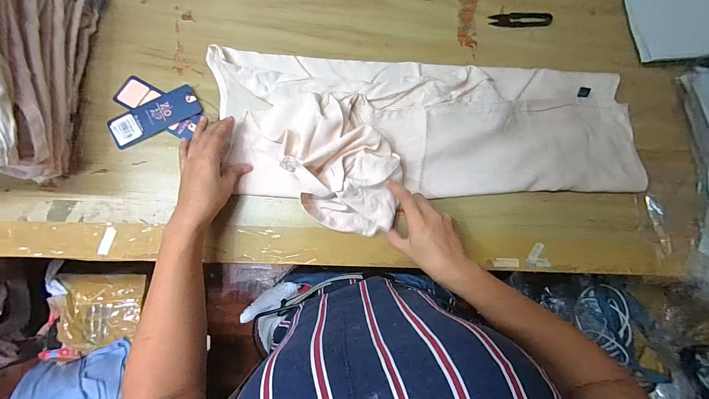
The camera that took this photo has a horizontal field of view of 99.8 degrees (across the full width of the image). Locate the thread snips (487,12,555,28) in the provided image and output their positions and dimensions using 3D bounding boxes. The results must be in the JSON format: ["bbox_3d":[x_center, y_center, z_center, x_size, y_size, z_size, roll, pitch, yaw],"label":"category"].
[{"bbox_3d":[0.263,-0.286,0.473,0.097,0.011,0.023,-4,82,-5],"label":"thread snips"}]

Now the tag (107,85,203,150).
[{"bbox_3d":[-0.271,-0.113,0.405,0.117,0.006,0.045,-29,89,-7],"label":"tag"}]

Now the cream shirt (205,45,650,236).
[{"bbox_3d":[0.119,-0.088,0.414,0.594,0.056,0.243,-1,82,-6],"label":"cream shirt"}]

